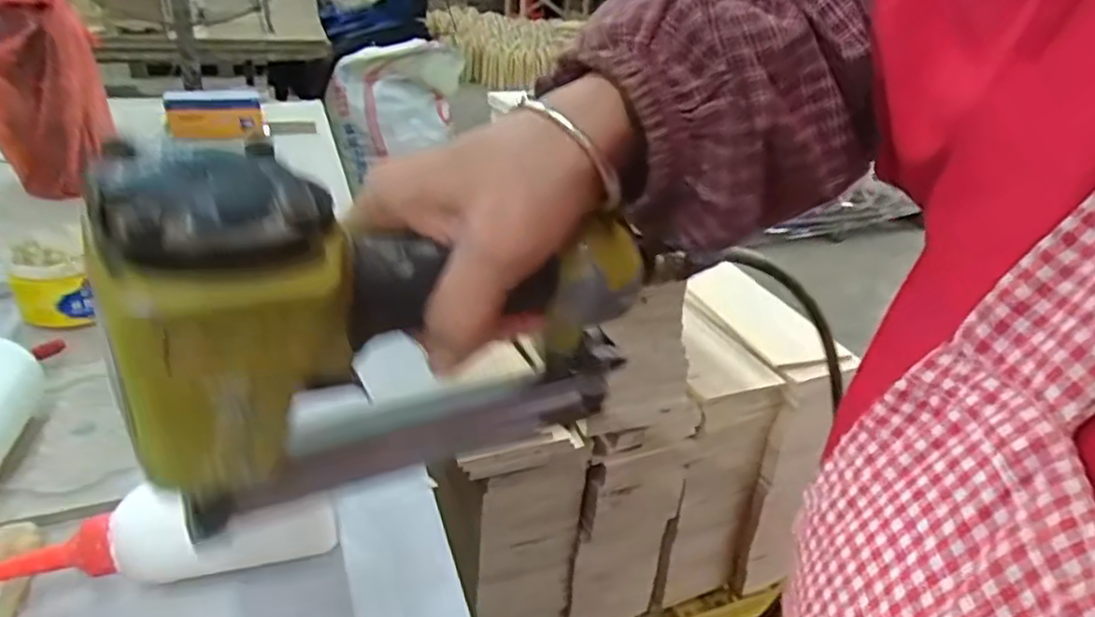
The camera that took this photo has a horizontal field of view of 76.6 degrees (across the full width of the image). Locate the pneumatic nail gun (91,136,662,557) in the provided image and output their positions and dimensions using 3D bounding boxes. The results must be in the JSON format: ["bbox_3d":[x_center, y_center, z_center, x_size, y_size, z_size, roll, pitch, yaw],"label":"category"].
[{"bbox_3d":[-0.045,0.008,0.266,0.210,0.158,0.060,-19,36,-36],"label":"pneumatic nail gun"}]

